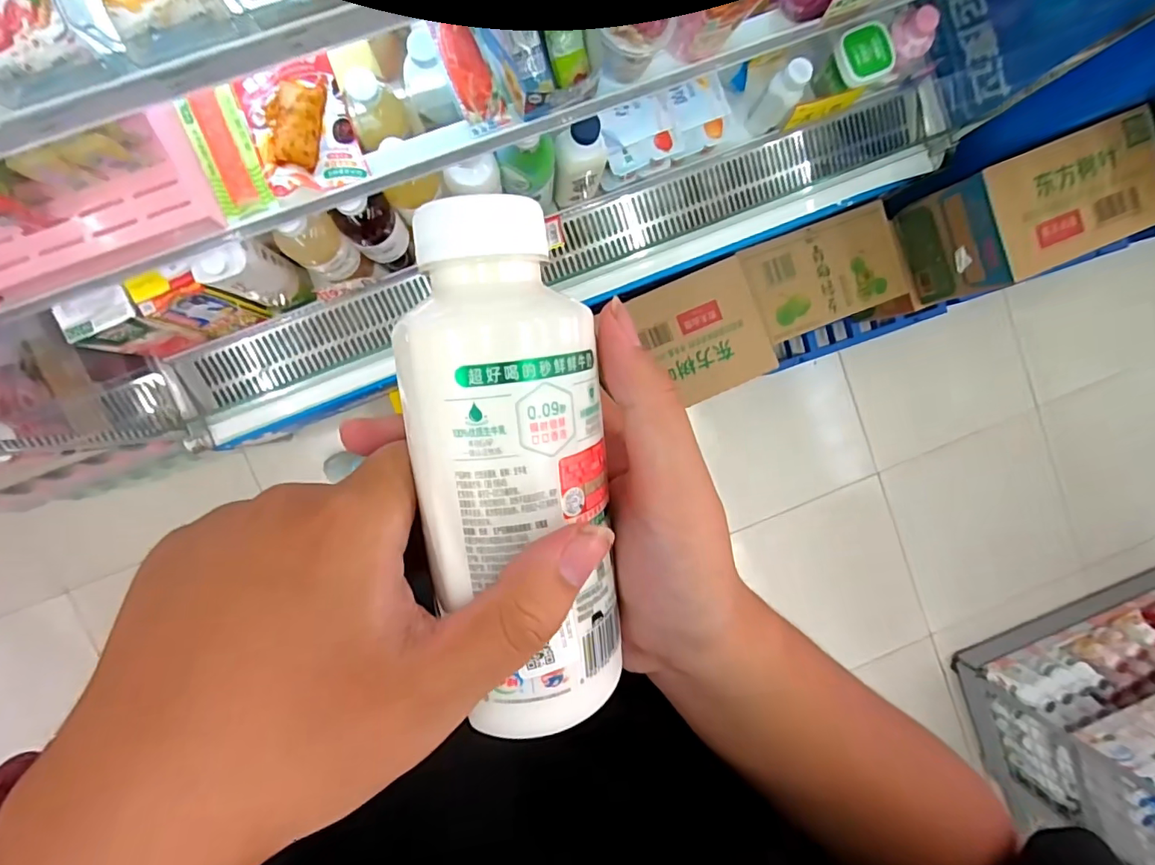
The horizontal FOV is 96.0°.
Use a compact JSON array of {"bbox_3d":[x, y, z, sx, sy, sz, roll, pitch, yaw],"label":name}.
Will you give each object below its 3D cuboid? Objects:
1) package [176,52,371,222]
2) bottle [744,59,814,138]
[{"bbox_3d":[-0.348,-0.339,0.596,0.173,0.030,0.139,-20,95,-4],"label":"package"},{"bbox_3d":[0.331,-0.553,0.864,0.054,0.137,0.047,39,89,-6],"label":"bottle"}]

